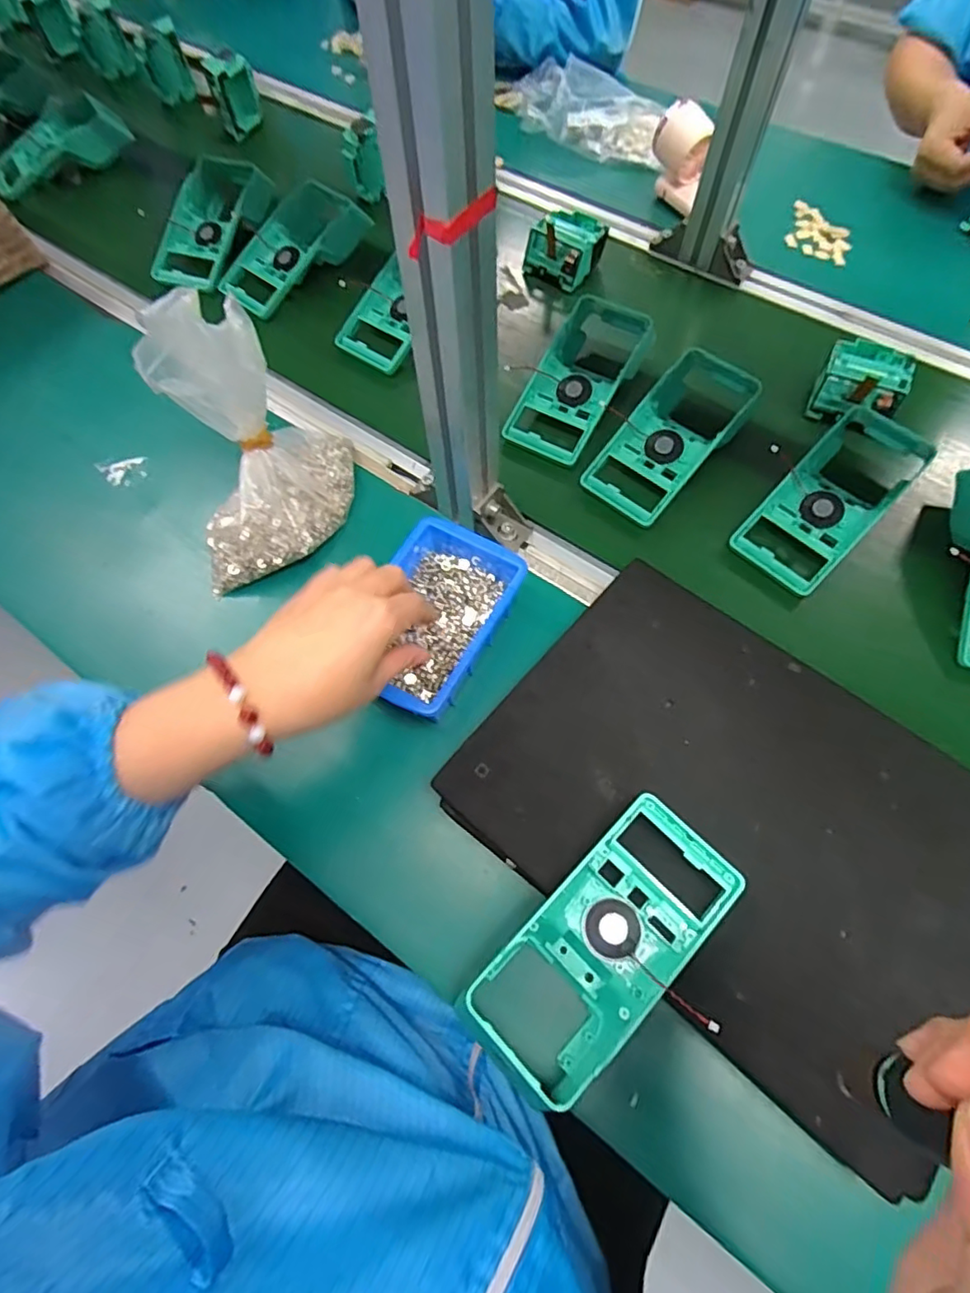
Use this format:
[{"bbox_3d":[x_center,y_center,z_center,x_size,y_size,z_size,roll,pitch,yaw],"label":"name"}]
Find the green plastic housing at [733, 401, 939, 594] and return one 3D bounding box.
[{"bbox_3d":[0.308,-0.130,0.510,0.194,0.052,0.083,-42,72,-14],"label":"green plastic housing"}]

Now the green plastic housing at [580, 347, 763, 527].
[{"bbox_3d":[0.186,-0.207,0.543,0.091,0.046,0.209,37,74,16],"label":"green plastic housing"}]

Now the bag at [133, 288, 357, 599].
[{"bbox_3d":[-0.189,-0.163,0.455,0.151,0.181,0.125,-22,67,-8],"label":"bag"}]

